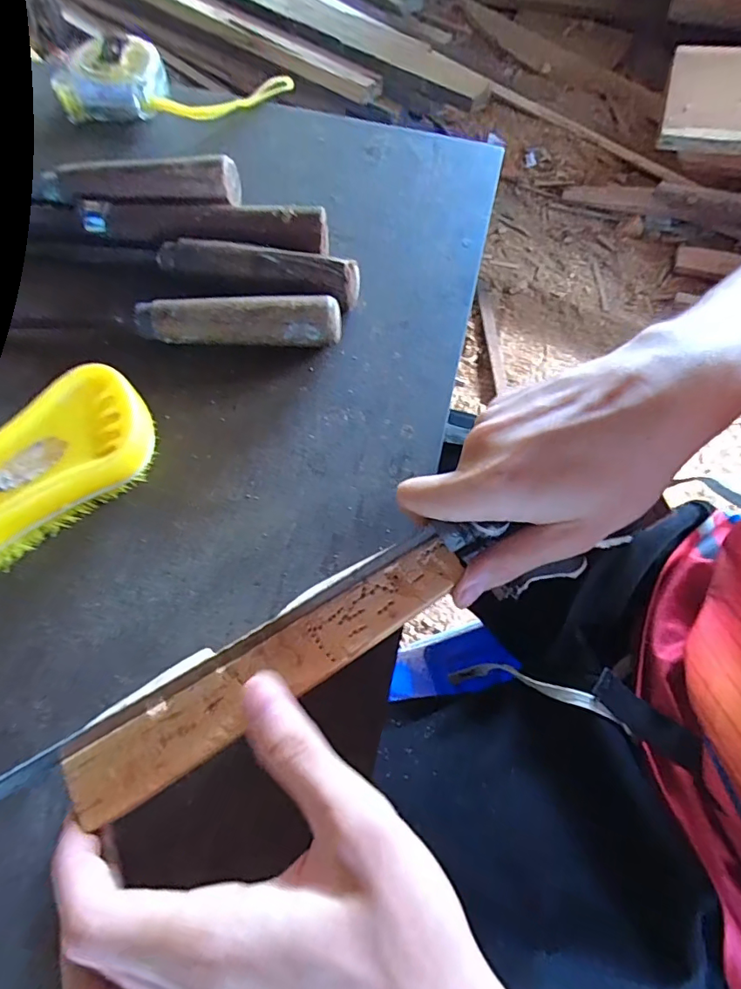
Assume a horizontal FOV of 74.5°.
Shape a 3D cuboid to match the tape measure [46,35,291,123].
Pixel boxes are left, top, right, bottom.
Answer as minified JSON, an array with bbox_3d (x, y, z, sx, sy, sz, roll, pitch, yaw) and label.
[{"bbox_3d":[-0.151,-0.323,0.380,0.175,0.034,0.061,-6,68,-5],"label":"tape measure"}]

